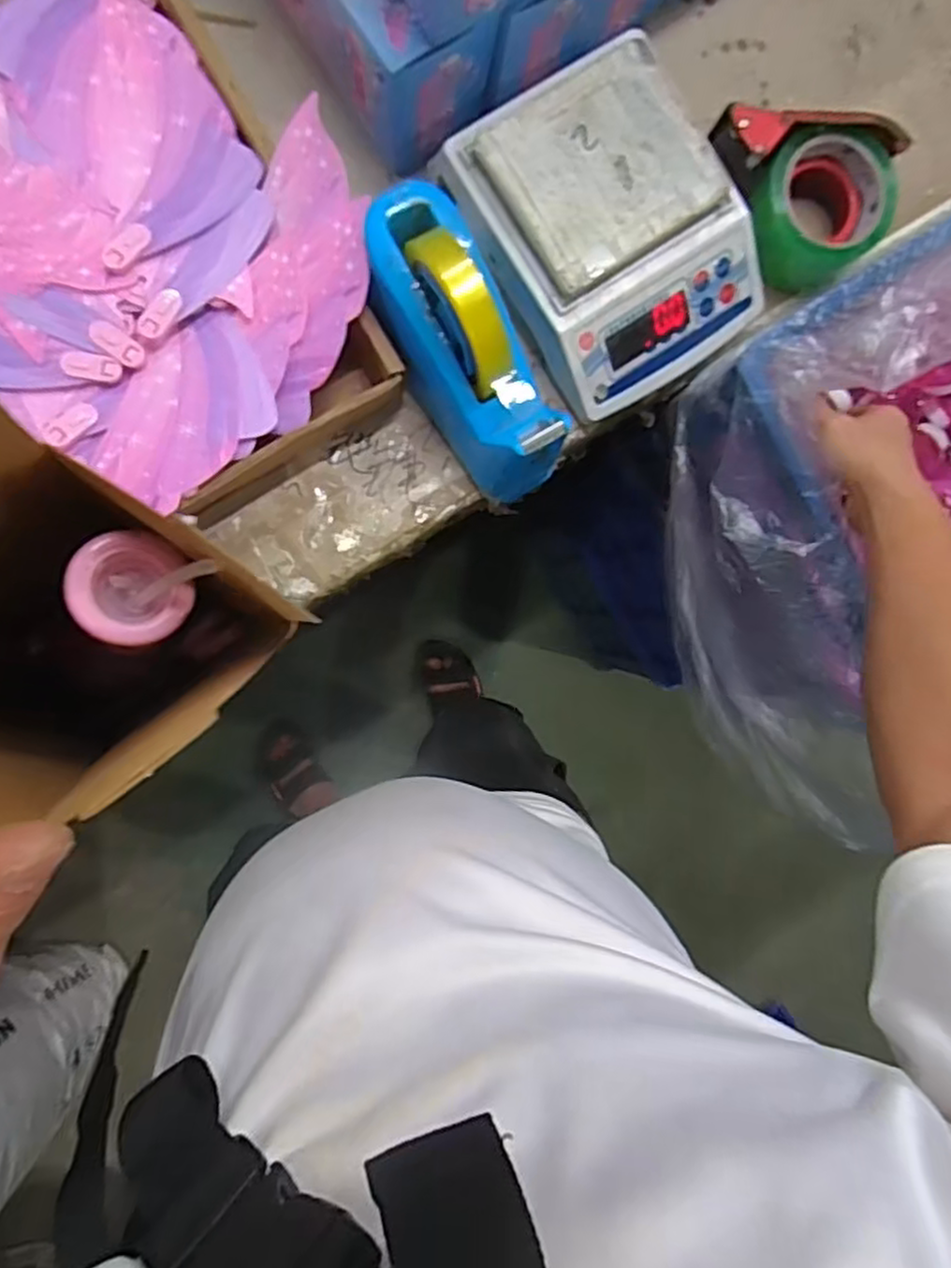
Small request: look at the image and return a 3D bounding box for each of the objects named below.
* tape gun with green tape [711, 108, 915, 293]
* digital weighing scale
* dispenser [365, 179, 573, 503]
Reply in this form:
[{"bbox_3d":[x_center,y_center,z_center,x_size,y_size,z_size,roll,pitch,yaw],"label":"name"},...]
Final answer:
[{"bbox_3d":[0.250,-0.349,0.553,0.117,0.077,0.144,-44,97,-5],"label":"tape gun with green tape"},{"bbox_3d":[0.101,-0.295,0.528,0.184,0.092,0.224,-39,96,-5],"label":"digital weighing scale"},{"bbox_3d":[-0.010,-0.195,0.486,0.075,0.113,0.203,-28,95,-7],"label":"dispenser"}]

